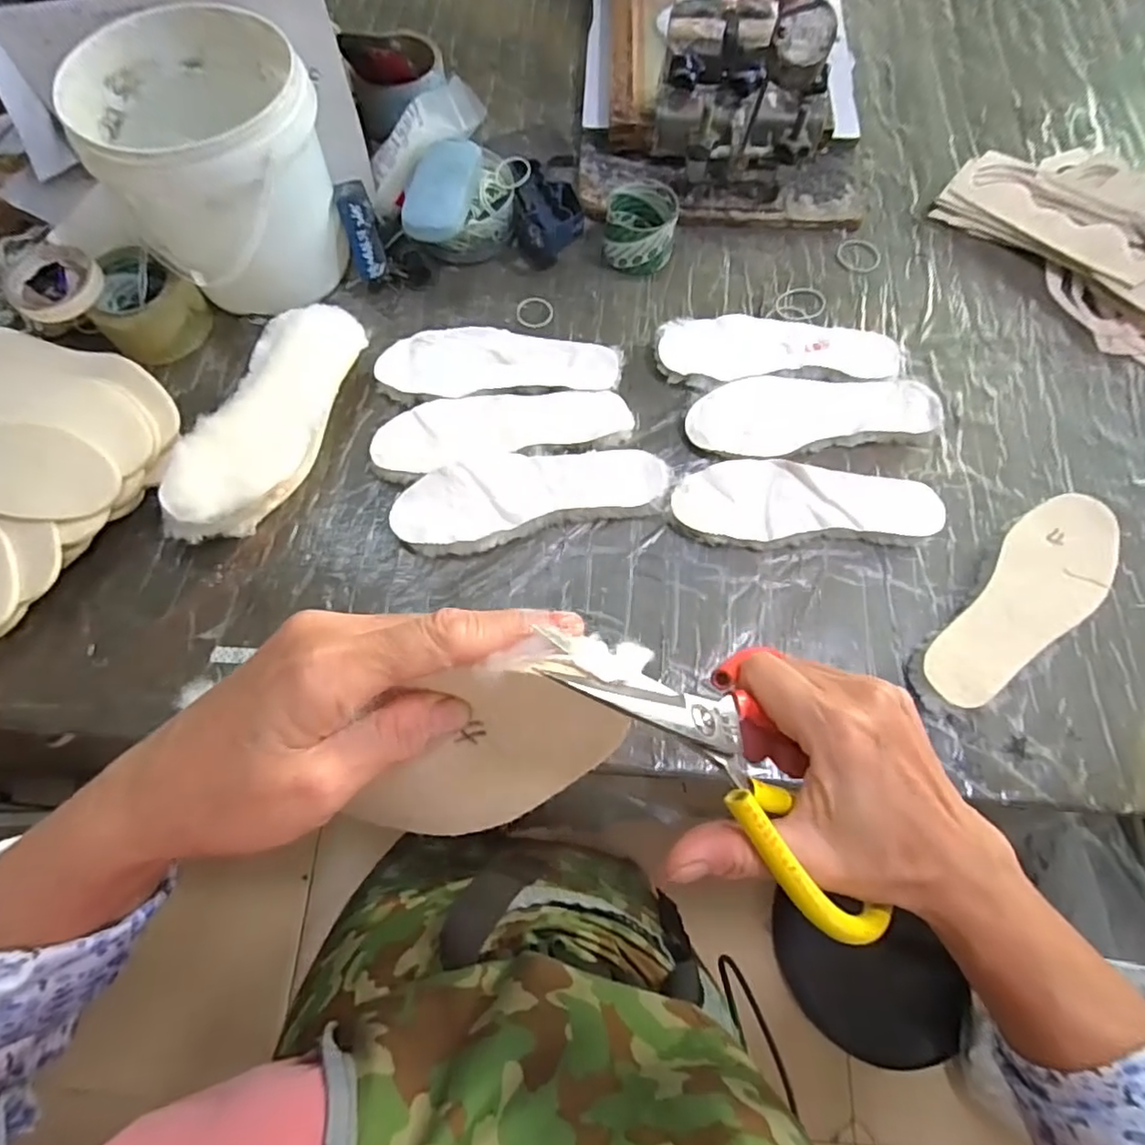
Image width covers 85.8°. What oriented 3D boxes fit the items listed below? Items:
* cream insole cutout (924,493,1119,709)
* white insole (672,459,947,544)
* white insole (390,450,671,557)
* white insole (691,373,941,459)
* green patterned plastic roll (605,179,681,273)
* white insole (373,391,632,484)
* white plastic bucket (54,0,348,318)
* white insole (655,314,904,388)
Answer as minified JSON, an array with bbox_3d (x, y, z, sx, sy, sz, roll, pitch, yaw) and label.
[{"bbox_3d":[0.410,0.025,0.549,0.086,0.013,0.245,40,78,13],"label":"cream insole cutout"},{"bbox_3d":[0.231,-0.069,0.603,0.255,0.013,0.083,2,71,0],"label":"white insole"},{"bbox_3d":[-0.039,-0.076,0.604,0.264,0.023,0.089,-12,71,-5],"label":"white insole"},{"bbox_3d":[0.250,-0.168,0.636,0.259,0.005,0.083,-6,71,-3],"label":"white insole"},{"bbox_3d":[0.080,-0.402,0.720,0.079,0.053,0.086,0,71,-1],"label":"green patterned plastic roll"},{"bbox_3d":[-0.072,-0.153,0.630,0.261,0.011,0.085,-12,71,-5],"label":"white insole"},{"bbox_3d":[-0.355,-0.408,0.641,0.206,0.191,0.223,-30,74,-10],"label":"white plastic bucket"},{"bbox_3d":[0.221,-0.241,0.666,0.256,0.016,0.089,-3,68,-3],"label":"white insole"}]

